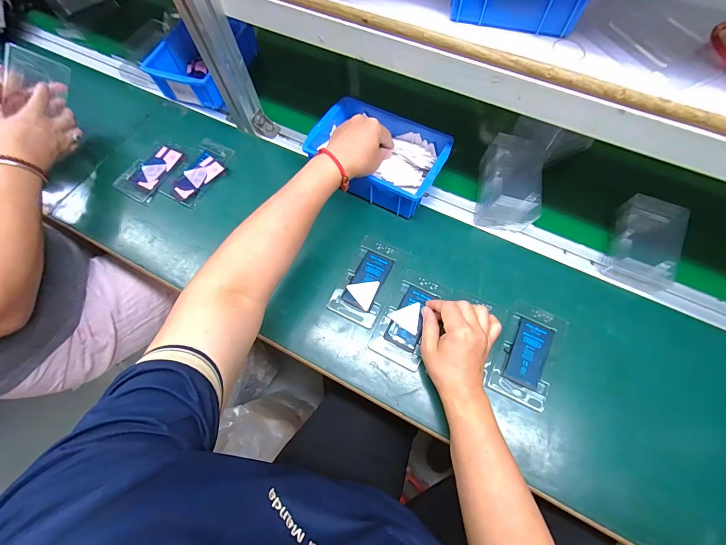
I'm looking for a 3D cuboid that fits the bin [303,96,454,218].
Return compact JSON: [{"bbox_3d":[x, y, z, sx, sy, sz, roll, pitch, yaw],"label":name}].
[{"bbox_3d":[0.026,-0.191,0.519,0.203,0.063,0.141,27,73,12],"label":"bin"}]

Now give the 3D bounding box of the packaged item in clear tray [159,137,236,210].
[{"bbox_3d":[-0.281,-0.174,0.554,0.079,0.010,0.128,25,73,12],"label":"packaged item in clear tray"}]

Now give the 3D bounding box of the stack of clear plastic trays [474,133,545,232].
[{"bbox_3d":[0.225,-0.133,0.492,0.086,0.066,0.116,11,71,7],"label":"stack of clear plastic trays"}]

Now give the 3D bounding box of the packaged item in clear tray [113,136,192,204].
[{"bbox_3d":[-0.365,-0.182,0.560,0.076,0.009,0.125,27,73,12],"label":"packaged item in clear tray"}]

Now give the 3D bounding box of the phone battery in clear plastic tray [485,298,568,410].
[{"bbox_3d":[0.219,0.106,0.426,0.073,0.008,0.128,24,73,11],"label":"phone battery in clear plastic tray"}]

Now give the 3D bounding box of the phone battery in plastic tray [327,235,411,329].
[{"bbox_3d":[0.008,0.010,0.472,0.070,0.005,0.130,25,73,11],"label":"phone battery in plastic tray"}]

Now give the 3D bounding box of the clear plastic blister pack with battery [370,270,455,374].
[{"bbox_3d":[0.067,0.061,0.446,0.071,0.011,0.127,24,74,11],"label":"clear plastic blister pack with battery"}]

